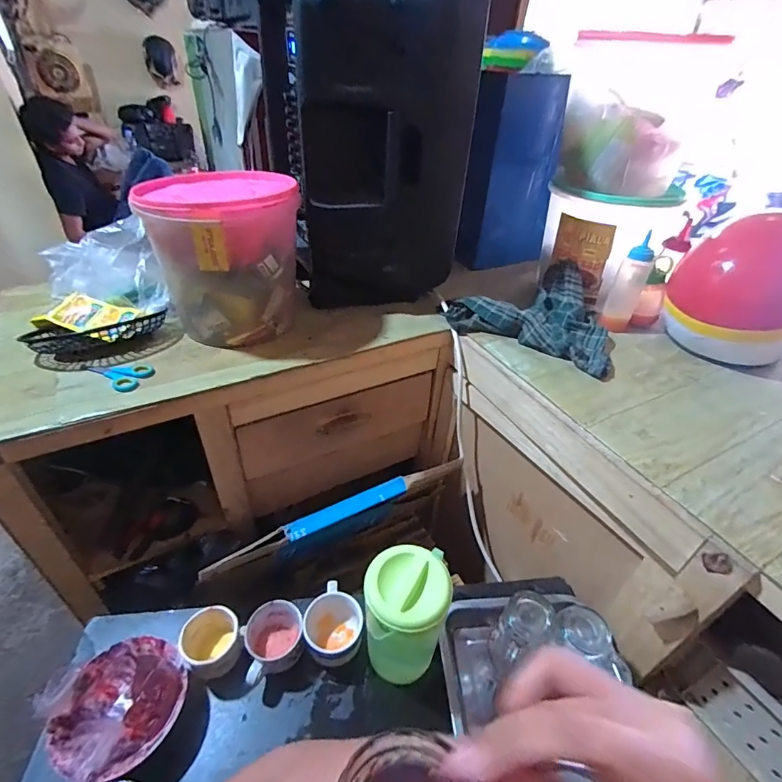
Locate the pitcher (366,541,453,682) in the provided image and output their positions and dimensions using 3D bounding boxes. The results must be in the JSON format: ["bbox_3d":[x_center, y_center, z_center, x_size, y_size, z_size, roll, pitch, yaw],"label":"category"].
[{"bbox_3d":[0.017,0.311,0.592,0.105,0.186,0.103,2,39,0],"label":"pitcher"}]

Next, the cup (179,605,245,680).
[{"bbox_3d":[-0.256,0.362,0.622,0.074,0.063,0.081,1,39,-1],"label":"cup"}]

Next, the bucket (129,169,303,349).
[{"bbox_3d":[-0.282,-0.223,0.750,0.228,0.237,0.207,-19,44,-24],"label":"bucket"}]

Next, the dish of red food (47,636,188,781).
[{"bbox_3d":[-0.346,0.412,0.563,0.141,0.049,0.146,12,40,12],"label":"dish of red food"}]

